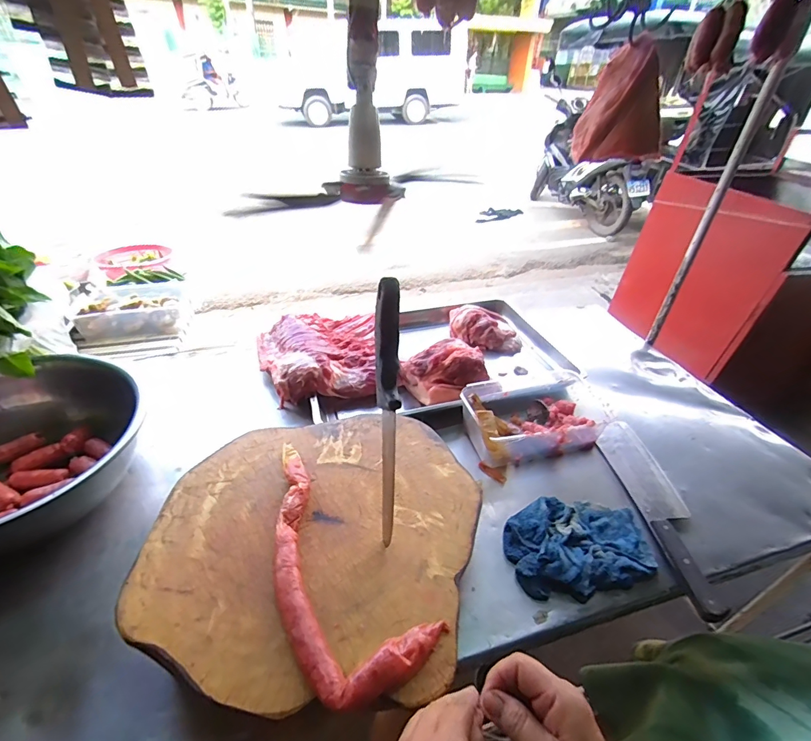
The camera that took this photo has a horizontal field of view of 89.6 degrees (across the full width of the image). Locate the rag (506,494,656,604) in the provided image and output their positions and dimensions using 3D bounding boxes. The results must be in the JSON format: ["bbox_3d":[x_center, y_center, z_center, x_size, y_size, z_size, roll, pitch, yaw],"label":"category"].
[{"bbox_3d":[0.256,0.251,0.601,0.214,0.036,0.138,-7,39,-14],"label":"rag"}]

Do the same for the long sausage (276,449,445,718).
[{"bbox_3d":[-0.109,0.212,0.473,0.130,0.028,0.324,-26,47,-34],"label":"long sausage"}]

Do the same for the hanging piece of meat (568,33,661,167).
[{"bbox_3d":[0.373,-0.447,0.694,0.131,0.155,0.083,11,38,9],"label":"hanging piece of meat"}]

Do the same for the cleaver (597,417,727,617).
[{"bbox_3d":[0.413,0.211,0.666,0.089,0.033,0.357,0,37,-5],"label":"cleaver"}]

